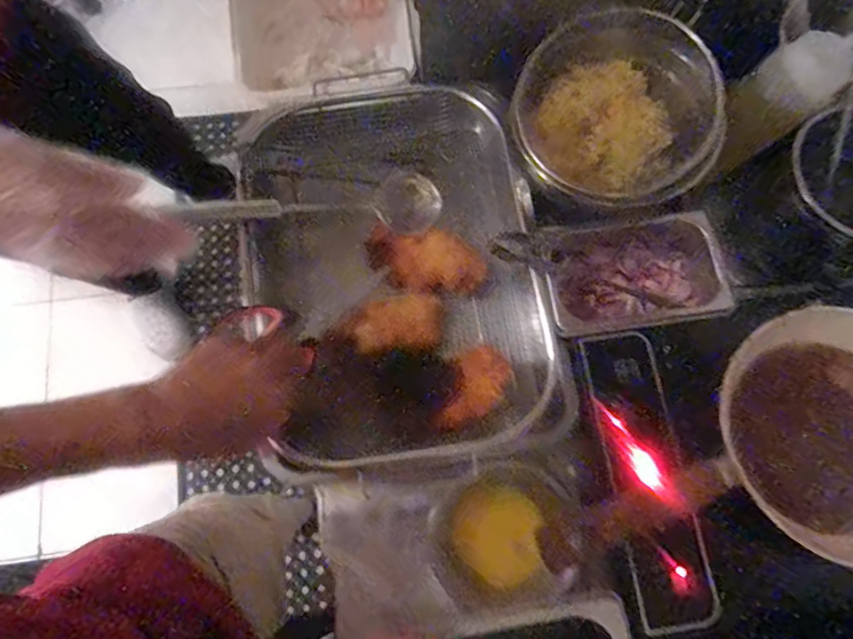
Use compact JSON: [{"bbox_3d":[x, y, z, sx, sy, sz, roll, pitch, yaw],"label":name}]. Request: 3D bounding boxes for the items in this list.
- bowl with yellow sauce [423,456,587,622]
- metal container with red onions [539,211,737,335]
[{"bbox_3d":[0.066,0.187,0.492,0.128,0.039,0.116,-25,77,-7],"label":"bowl with yellow sauce"},{"bbox_3d":[0.197,-0.043,0.554,0.171,0.055,0.106,-7,75,-2],"label":"metal container with red onions"}]

